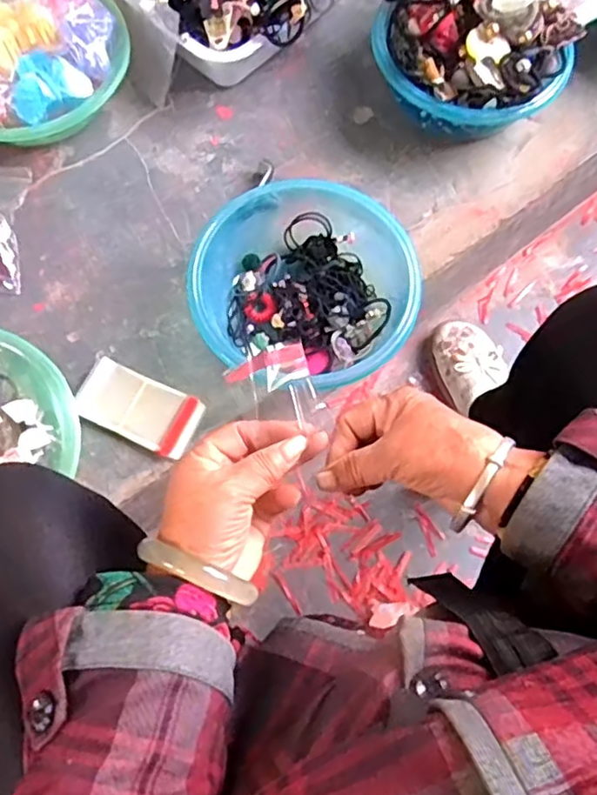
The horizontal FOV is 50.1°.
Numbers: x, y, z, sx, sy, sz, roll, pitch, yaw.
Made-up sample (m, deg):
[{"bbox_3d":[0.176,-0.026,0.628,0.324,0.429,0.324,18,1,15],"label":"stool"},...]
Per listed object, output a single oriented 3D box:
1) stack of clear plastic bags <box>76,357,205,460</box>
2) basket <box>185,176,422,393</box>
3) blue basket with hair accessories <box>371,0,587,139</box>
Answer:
[{"bbox_3d":[-0.164,0.011,0.653,0.126,0.011,0.066,25,73,6],"label":"stack of clear plastic bags"},{"bbox_3d":[0.008,-0.118,0.665,0.220,0.081,0.202,1,72,-2],"label":"basket"},{"bbox_3d":[0.190,-0.394,0.735,0.217,0.131,0.184,37,75,10],"label":"blue basket with hair accessories"}]

